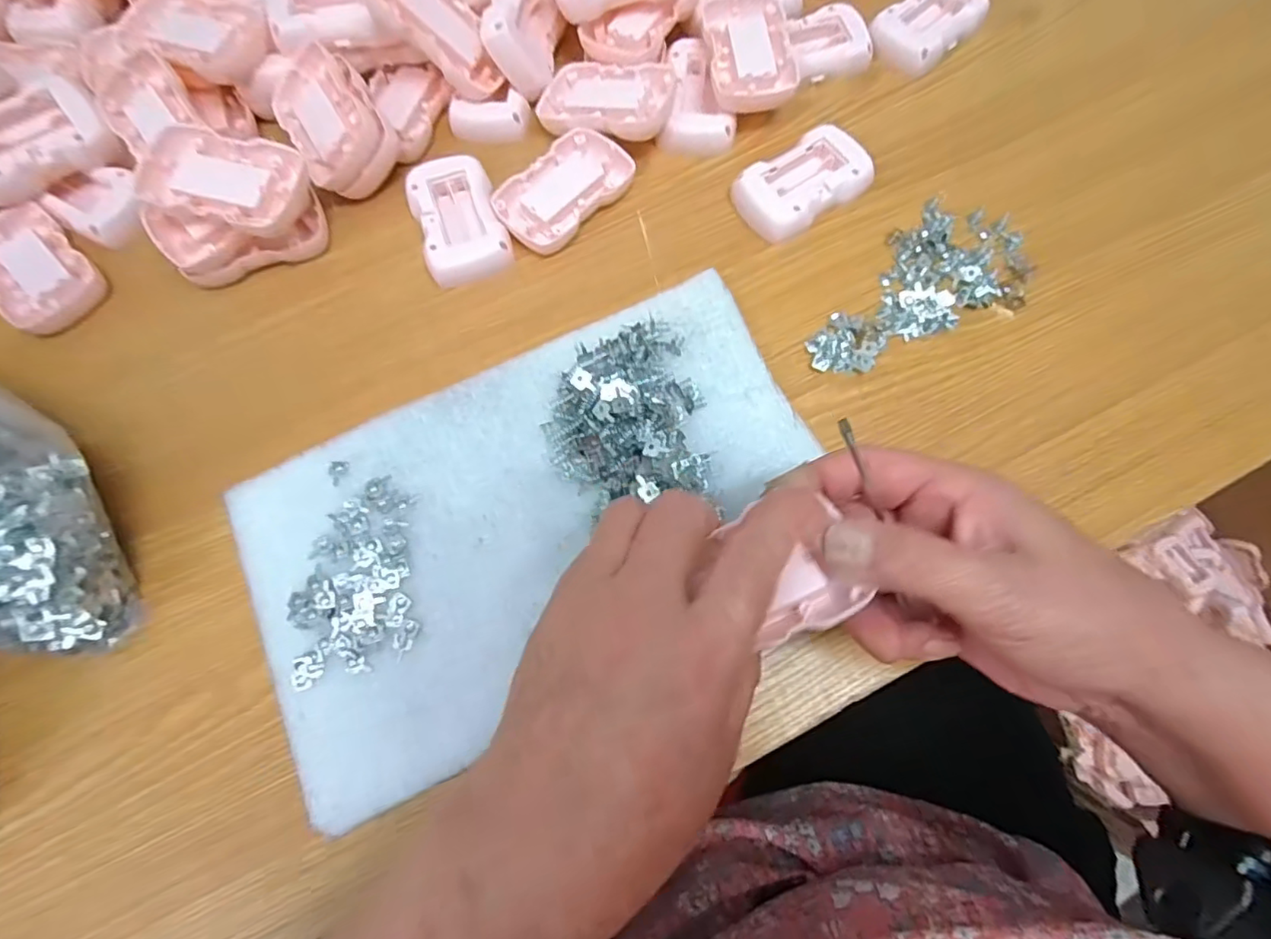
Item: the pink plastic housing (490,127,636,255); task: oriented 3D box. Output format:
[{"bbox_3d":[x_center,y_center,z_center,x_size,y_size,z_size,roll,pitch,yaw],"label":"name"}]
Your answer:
[{"bbox_3d":[-0.045,-0.176,0.369,0.053,0.015,0.088,43,78,12],"label":"pink plastic housing"}]

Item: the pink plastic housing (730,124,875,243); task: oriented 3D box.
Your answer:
[{"bbox_3d":[0.107,-0.182,0.371,0.085,0.022,0.050,-34,76,-9],"label":"pink plastic housing"}]

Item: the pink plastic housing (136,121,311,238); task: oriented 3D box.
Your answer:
[{"bbox_3d":[-0.239,-0.165,0.339,0.088,0.023,0.055,11,74,4],"label":"pink plastic housing"}]

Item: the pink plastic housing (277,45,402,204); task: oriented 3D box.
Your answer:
[{"bbox_3d":[-0.189,-0.218,0.366,0.054,0.026,0.090,-40,76,21],"label":"pink plastic housing"}]

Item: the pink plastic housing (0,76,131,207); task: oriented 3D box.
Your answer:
[{"bbox_3d":[-0.369,-0.202,0.356,0.081,0.035,0.048,-34,76,-9],"label":"pink plastic housing"}]

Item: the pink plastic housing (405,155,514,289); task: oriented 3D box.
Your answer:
[{"bbox_3d":[-0.110,-0.156,0.362,0.050,0.018,0.082,-20,74,-5],"label":"pink plastic housing"}]

